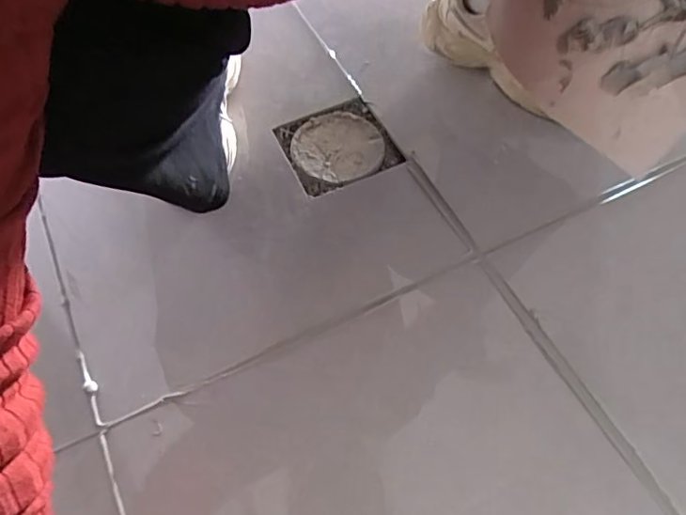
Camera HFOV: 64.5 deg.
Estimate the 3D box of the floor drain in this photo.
[{"bbox_3d":[-0.008,-0.134,0.645,0.120,0.005,0.114,-22,61,-13],"label":"floor drain"}]

